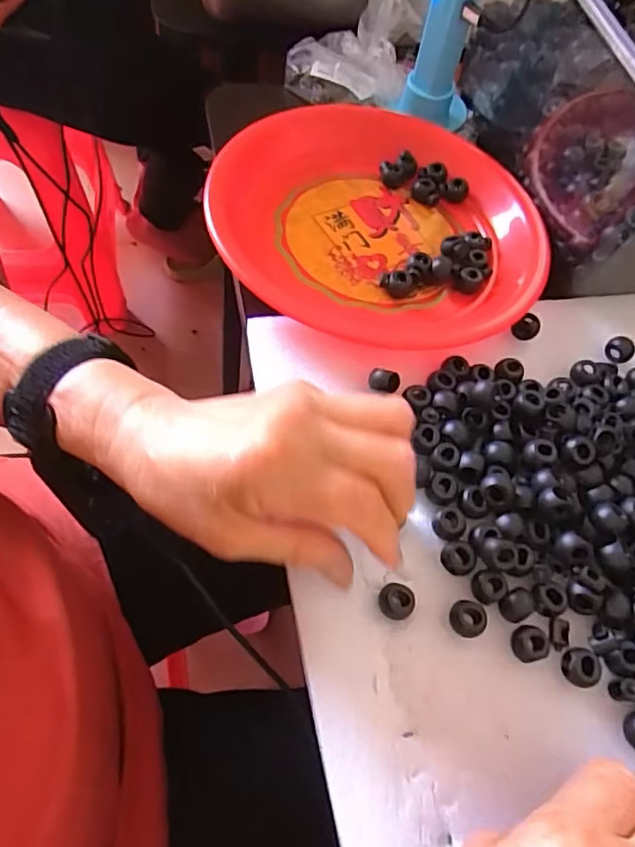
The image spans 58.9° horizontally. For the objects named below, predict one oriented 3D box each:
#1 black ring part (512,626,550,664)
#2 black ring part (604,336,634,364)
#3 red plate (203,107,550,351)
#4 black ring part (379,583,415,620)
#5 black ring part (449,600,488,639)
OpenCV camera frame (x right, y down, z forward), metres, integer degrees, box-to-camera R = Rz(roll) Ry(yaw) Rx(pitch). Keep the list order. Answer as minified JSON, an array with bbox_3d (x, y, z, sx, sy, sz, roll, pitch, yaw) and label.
[{"bbox_3d":[0.104,0.107,0.273,0.016,0.013,0.015,1,66,-2],"label":"black ring part"},{"bbox_3d":[0.201,-0.049,0.373,0.015,0.014,0.017,-38,73,-18],"label":"black ring part"},{"bbox_3d":[0.045,-0.139,0.387,0.217,0.042,0.221,1,66,-2],"label":"red plate"},{"bbox_3d":[0.039,0.089,0.280,0.017,0.012,0.016,4,66,-1],"label":"black ring part"},{"bbox_3d":[0.074,0.097,0.278,0.015,0.013,0.017,-10,67,-7],"label":"black ring part"}]

